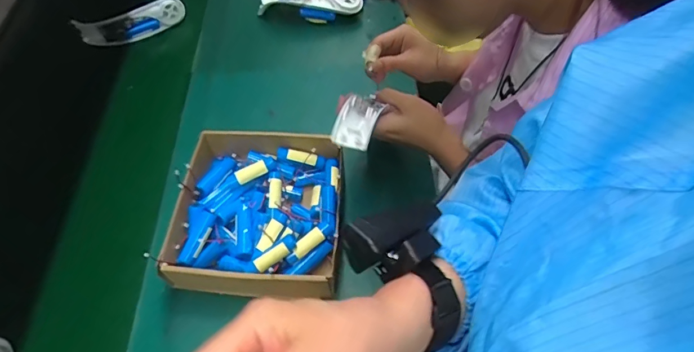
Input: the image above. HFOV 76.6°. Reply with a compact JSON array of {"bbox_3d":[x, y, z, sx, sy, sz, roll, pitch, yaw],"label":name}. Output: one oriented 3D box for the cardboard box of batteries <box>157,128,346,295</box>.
[{"bbox_3d":[-0.103,0.043,0.530,0.193,0.064,0.197,4,57,5],"label":"cardboard box of batteries"}]

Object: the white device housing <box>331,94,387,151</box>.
[{"bbox_3d":[0.013,-0.064,0.494,0.044,0.016,0.074,16,59,12],"label":"white device housing"}]

